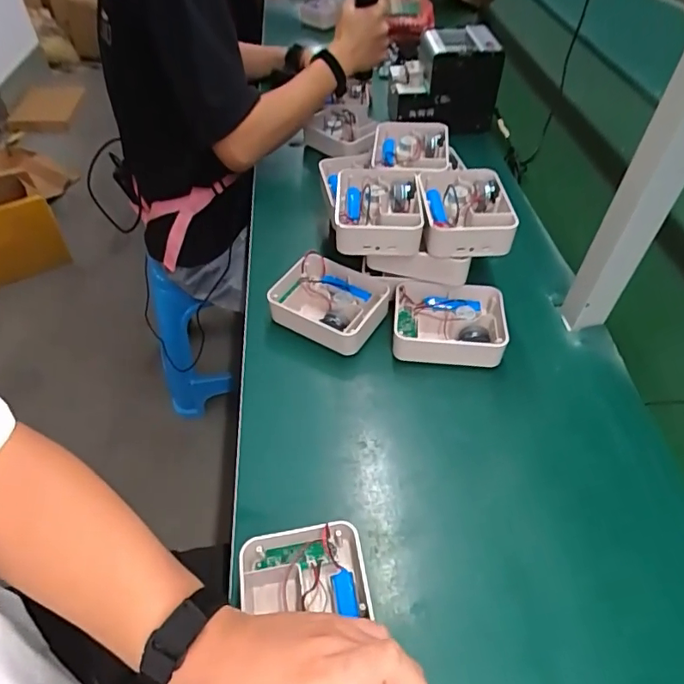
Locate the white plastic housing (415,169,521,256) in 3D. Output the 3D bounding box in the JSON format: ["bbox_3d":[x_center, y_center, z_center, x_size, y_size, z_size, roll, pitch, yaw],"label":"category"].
[{"bbox_3d":[0.149,-0.161,0.617,0.107,0.038,0.134,1,49,1],"label":"white plastic housing"}]

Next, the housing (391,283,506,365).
[{"bbox_3d":[0.127,-0.021,0.614,0.129,0.043,0.105,4,49,4],"label":"housing"}]

